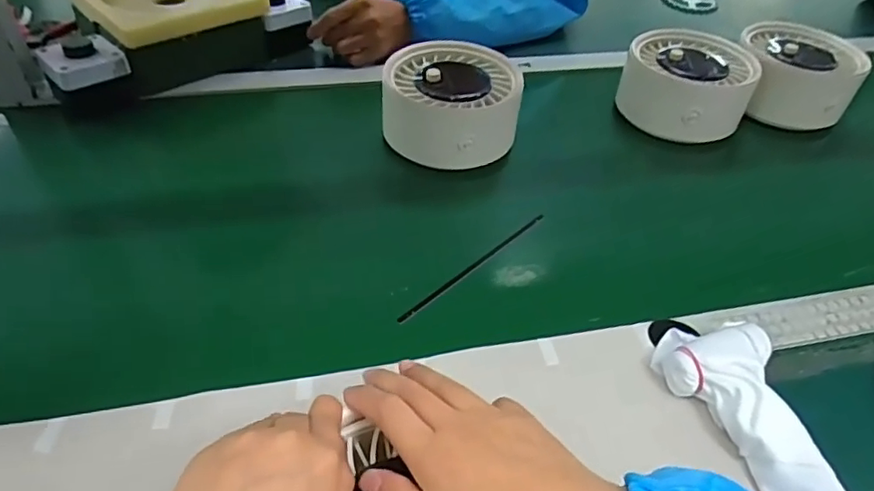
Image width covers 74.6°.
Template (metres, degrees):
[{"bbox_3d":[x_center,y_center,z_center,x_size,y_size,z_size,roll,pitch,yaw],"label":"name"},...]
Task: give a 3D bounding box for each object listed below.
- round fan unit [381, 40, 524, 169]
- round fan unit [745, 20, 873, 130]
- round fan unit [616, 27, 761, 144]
[{"bbox_3d":[0.015,-0.144,0.591,0.136,0.068,0.128,2,42,-2],"label":"round fan unit"},{"bbox_3d":[0.424,-0.204,0.688,0.126,0.082,0.118,3,45,-3],"label":"round fan unit"},{"bbox_3d":[0.283,-0.180,0.653,0.130,0.082,0.123,3,45,-3],"label":"round fan unit"}]

